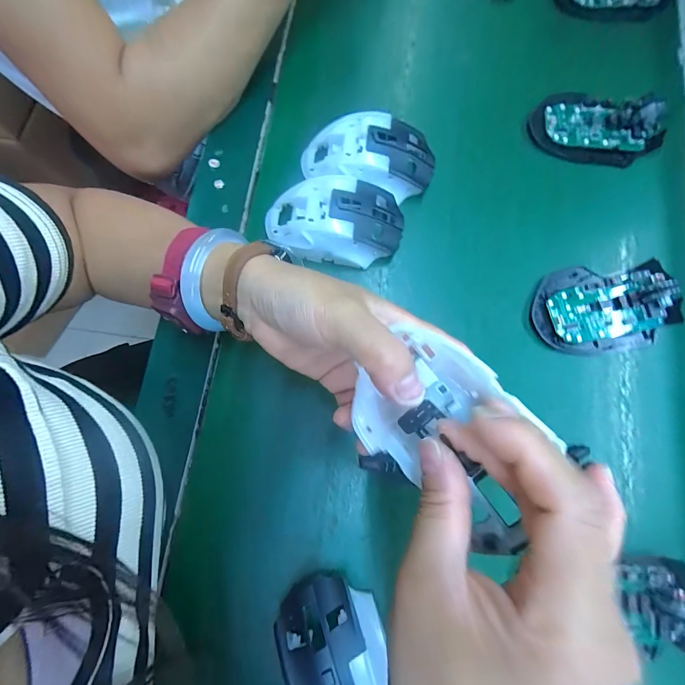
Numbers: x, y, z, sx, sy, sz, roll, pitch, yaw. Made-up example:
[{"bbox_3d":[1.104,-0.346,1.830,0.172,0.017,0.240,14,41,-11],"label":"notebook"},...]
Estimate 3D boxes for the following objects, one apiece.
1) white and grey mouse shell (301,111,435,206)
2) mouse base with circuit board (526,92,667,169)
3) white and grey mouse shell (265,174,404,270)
[{"bbox_3d":[0.021,-0.163,0.288,0.115,0.033,0.062,1,78,1],"label":"white and grey mouse shell"},{"bbox_3d":[0.237,-0.201,0.302,0.116,0.028,0.065,14,79,4],"label":"mouse base with circuit board"},{"bbox_3d":[-0.009,-0.100,0.278,0.115,0.035,0.064,2,78,2],"label":"white and grey mouse shell"}]

